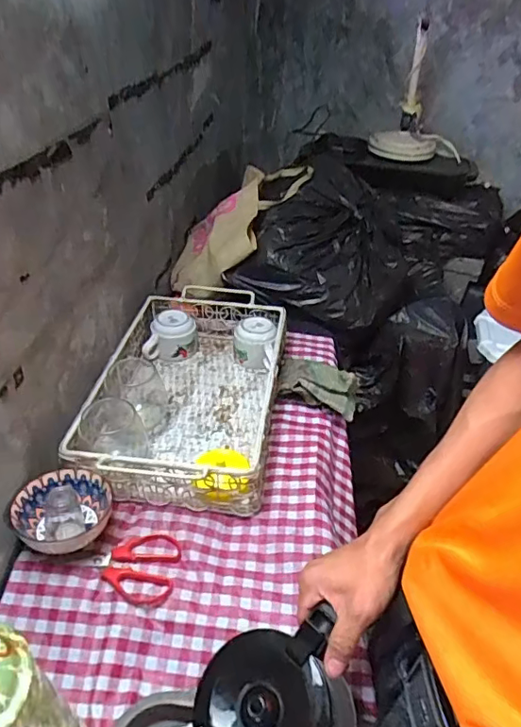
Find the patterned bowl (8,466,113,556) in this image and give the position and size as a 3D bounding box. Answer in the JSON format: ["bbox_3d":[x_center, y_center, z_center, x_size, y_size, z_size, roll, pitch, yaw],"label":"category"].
[{"bbox_3d":[-0.230,0.180,0.629,0.106,0.069,0.096,-20,41,-29],"label":"patterned bowl"}]

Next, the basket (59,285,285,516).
[{"bbox_3d":[-0.104,0.033,0.821,0.245,0.092,0.414,5,36,4],"label":"basket"}]

